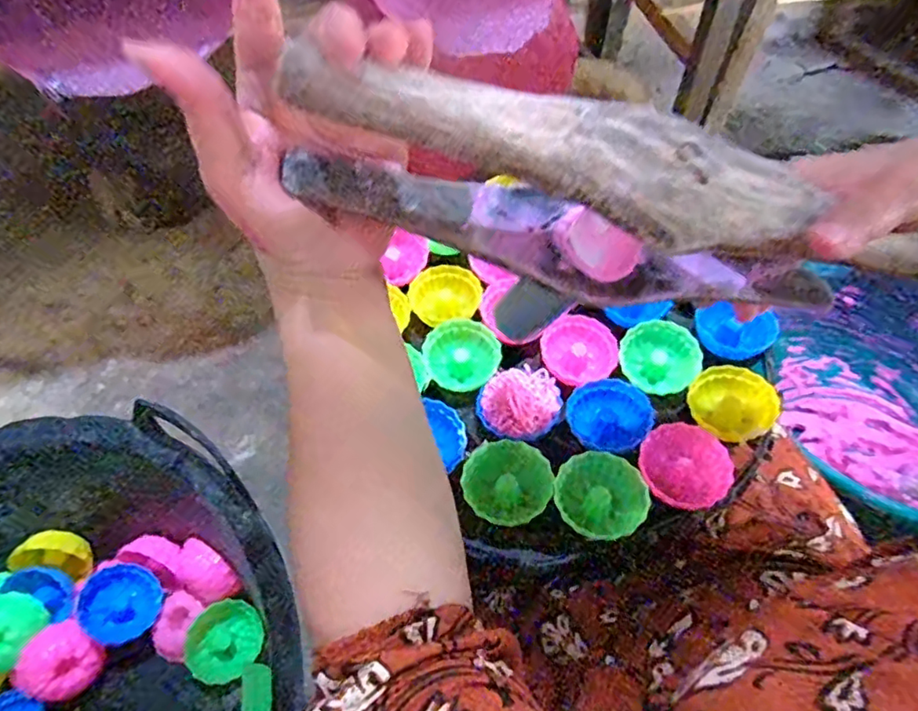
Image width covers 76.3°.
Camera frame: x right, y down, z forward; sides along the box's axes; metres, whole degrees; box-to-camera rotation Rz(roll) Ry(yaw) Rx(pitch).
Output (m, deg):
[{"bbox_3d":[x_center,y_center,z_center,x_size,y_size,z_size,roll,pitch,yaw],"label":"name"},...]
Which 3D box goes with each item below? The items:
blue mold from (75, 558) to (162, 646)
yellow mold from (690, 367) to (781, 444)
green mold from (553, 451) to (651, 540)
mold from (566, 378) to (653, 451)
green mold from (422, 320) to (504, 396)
[{"bbox_3d":[-0.290,0.212,0.498,0.061,0.026,0.061,41,43,-9],"label":"blue mold"},{"bbox_3d":[0.203,0.038,0.440,0.057,0.026,0.058,-33,61,-20],"label":"yellow mold"},{"bbox_3d":[0.096,0.096,0.398,0.059,0.018,0.057,0,55,0],"label":"green mold"},{"bbox_3d":[0.111,0.047,0.441,0.058,0.020,0.064,35,63,22],"label":"mold"},{"bbox_3d":[0.002,0.000,0.479,0.063,0.032,0.053,-6,55,-4],"label":"green mold"}]

